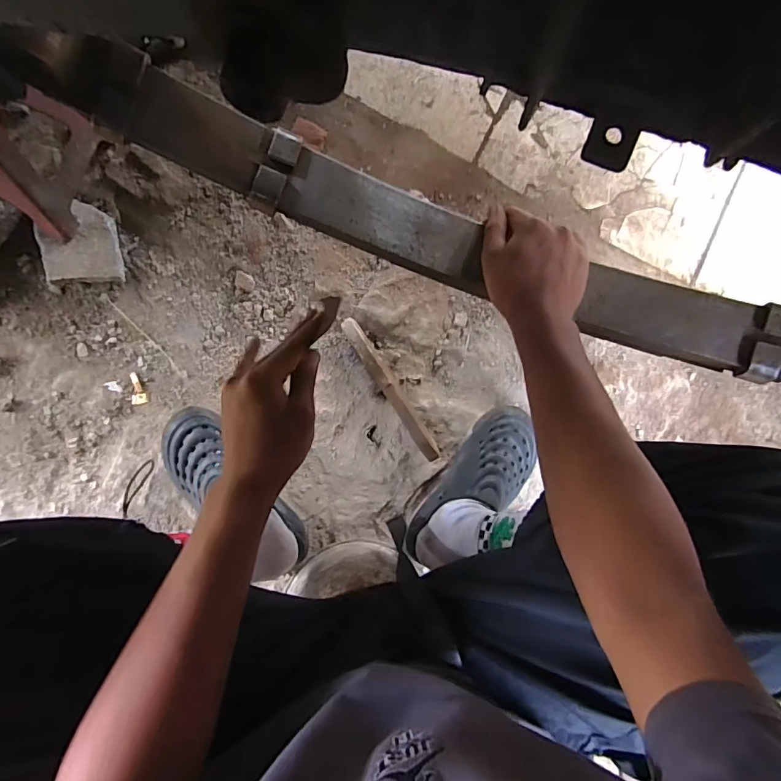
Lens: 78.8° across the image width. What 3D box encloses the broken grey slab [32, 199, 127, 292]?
[{"bbox_3d":[-0.440,-0.204,0.678,0.107,0.044,0.108,-5,90,-5],"label":"broken grey slab"}]

